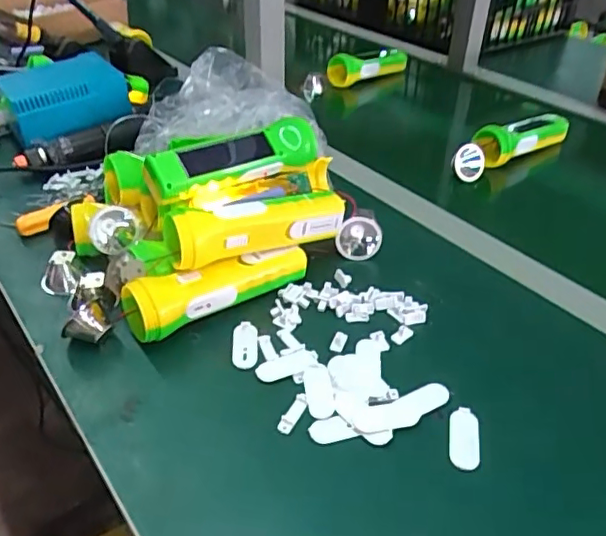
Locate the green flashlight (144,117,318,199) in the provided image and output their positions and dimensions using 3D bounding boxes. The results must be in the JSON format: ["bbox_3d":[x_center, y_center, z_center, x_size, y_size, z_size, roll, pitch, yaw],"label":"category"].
[{"bbox_3d":[-0.057,-0.103,0.523,0.167,0.040,0.038,-23,44,-29],"label":"green flashlight"}]

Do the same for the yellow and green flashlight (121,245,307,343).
[{"bbox_3d":[-0.070,0.015,0.496,0.162,0.051,0.047,-22,43,-28],"label":"yellow and green flashlight"}]

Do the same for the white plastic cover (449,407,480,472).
[{"bbox_3d":[0.113,0.120,0.401,0.022,0.007,0.048,9,38,9],"label":"white plastic cover"}]

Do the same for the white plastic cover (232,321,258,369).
[{"bbox_3d":[-0.048,0.063,0.469,0.021,0.007,0.047,0,37,-3],"label":"white plastic cover"}]

